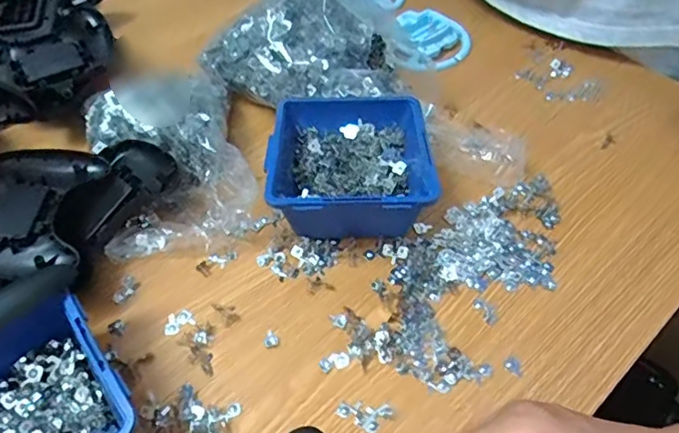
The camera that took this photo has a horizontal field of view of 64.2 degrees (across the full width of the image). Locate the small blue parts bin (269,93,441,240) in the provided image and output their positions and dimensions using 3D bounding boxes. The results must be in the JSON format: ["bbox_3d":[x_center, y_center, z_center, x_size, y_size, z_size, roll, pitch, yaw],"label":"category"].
[{"bbox_3d":[0.008,-0.043,0.434,0.122,0.064,0.143,1,51,0],"label":"small blue parts bin"}]

